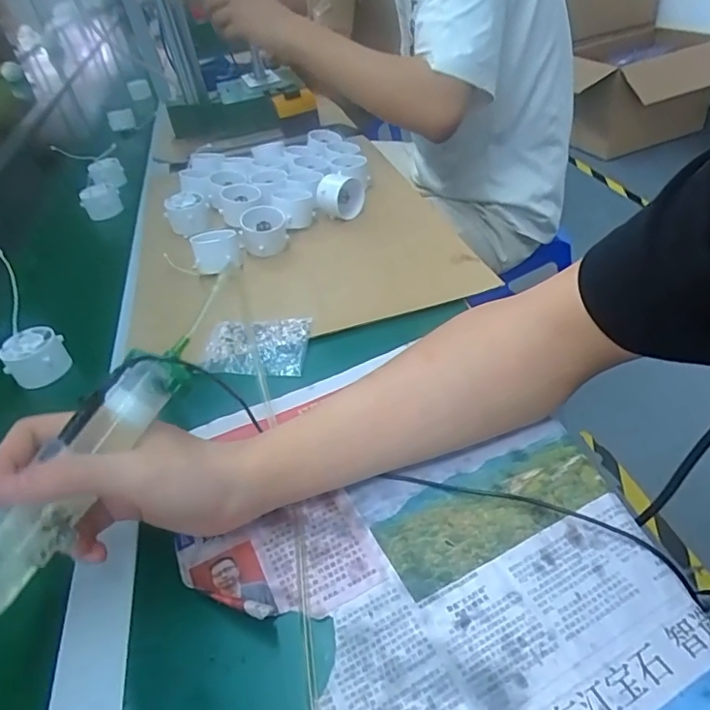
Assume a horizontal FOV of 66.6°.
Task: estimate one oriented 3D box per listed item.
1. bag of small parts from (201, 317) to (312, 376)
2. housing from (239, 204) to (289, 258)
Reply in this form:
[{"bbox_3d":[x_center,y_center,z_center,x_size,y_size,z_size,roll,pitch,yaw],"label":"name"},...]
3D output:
[{"bbox_3d":[-0.090,-0.009,0.495,0.093,0.012,0.067,-3,39,11],"label":"bag of small parts"},{"bbox_3d":[-0.107,-0.147,0.636,0.054,0.044,0.054,-7,39,6],"label":"housing"}]

